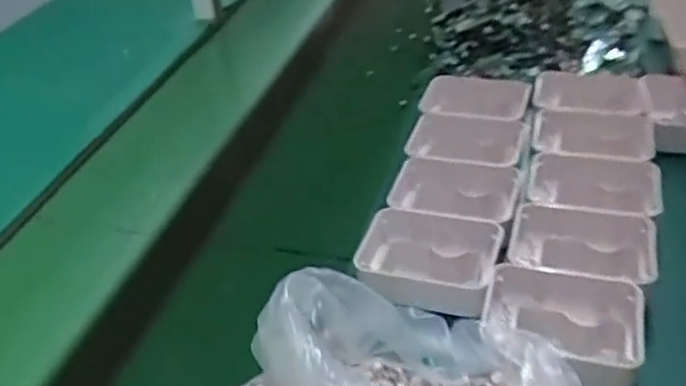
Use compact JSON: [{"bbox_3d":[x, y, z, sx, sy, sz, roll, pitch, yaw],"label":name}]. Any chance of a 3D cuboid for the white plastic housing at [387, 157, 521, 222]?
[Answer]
[{"bbox_3d":[0.118,-0.003,0.754,0.132,0.021,0.095,2,37,11],"label":"white plastic housing"}]

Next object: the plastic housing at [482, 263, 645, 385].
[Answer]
[{"bbox_3d":[0.184,0.117,0.602,0.130,0.043,0.101,6,38,16],"label":"plastic housing"}]

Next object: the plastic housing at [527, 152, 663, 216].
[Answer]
[{"bbox_3d":[0.261,-0.012,0.736,0.129,0.018,0.090,3,37,13],"label":"plastic housing"}]

